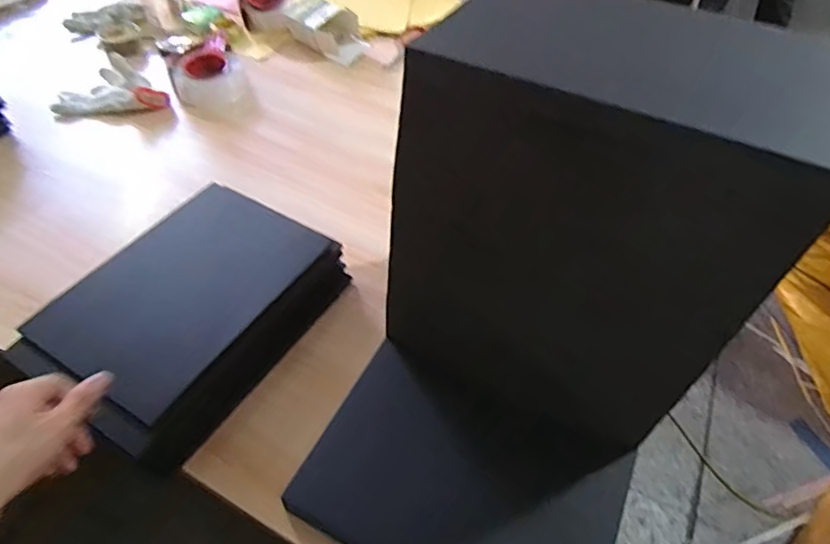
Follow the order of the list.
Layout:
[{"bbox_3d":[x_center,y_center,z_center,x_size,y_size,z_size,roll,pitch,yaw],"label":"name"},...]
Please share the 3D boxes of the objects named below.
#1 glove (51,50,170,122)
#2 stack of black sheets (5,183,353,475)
[{"bbox_3d":[-0.543,-0.313,0.960,0.167,0.069,0.136,28,54,19],"label":"glove"},{"bbox_3d":[-0.264,0.046,0.658,0.236,0.073,0.325,25,54,17],"label":"stack of black sheets"}]

